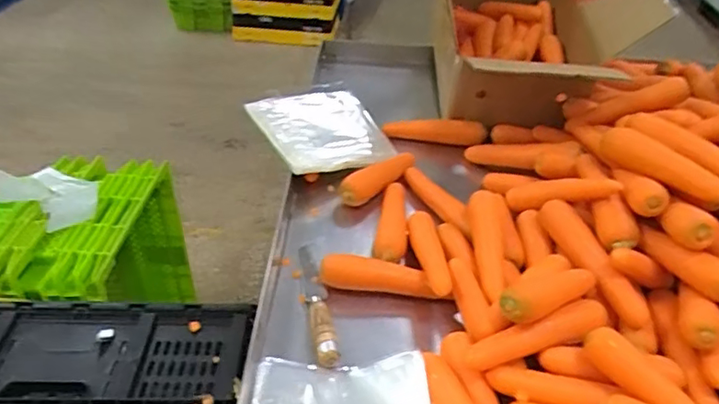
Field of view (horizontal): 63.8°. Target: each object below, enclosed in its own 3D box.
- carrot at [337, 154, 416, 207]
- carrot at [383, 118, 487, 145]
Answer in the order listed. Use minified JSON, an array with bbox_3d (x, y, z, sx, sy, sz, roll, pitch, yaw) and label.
[{"bbox_3d":[0.033,-0.040,0.908,0.042,0.039,0.161,29,45,29],"label":"carrot"},{"bbox_3d":[0.139,-0.129,1.050,0.185,0.046,0.032,-3,39,-7],"label":"carrot"}]

